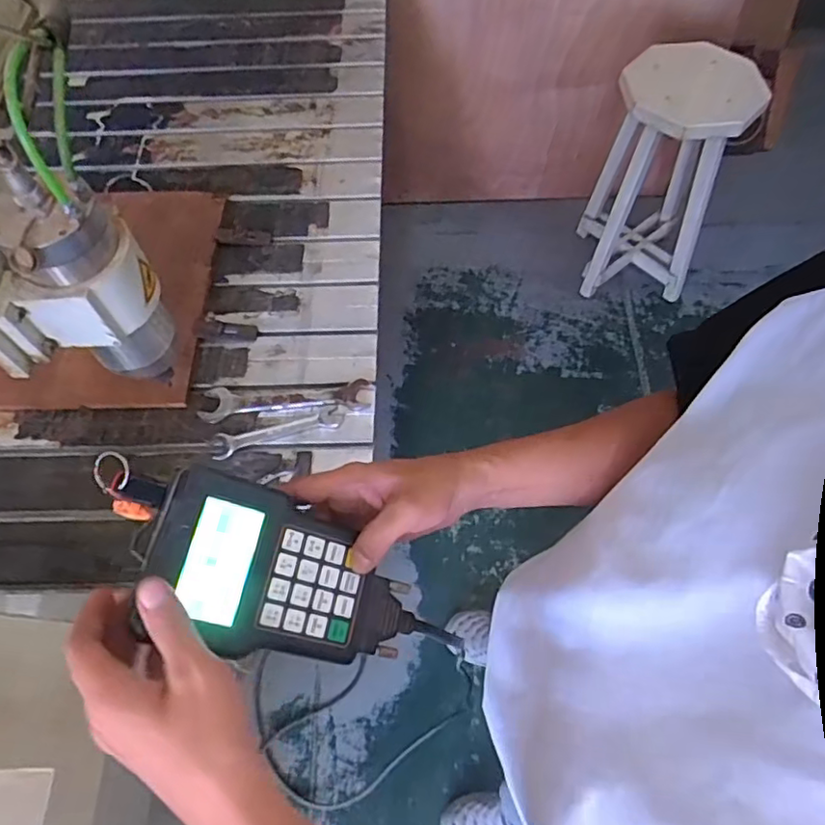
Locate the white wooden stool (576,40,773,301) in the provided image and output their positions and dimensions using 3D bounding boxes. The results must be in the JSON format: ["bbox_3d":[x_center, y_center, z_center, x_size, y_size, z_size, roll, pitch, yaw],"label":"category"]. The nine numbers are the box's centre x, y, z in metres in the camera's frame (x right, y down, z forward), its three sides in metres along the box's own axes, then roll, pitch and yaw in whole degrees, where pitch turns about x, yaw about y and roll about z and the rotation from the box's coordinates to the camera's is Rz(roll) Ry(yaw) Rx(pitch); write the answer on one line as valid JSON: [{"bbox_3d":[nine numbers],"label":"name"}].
[{"bbox_3d":[0.680,-0.646,1.657,0.346,0.641,0.294,0,61,1],"label":"white wooden stool"}]

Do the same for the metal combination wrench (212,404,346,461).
[{"bbox_3d":[-0.194,0.024,0.888,0.192,0.005,0.035,-14,62,-6],"label":"metal combination wrench"}]

